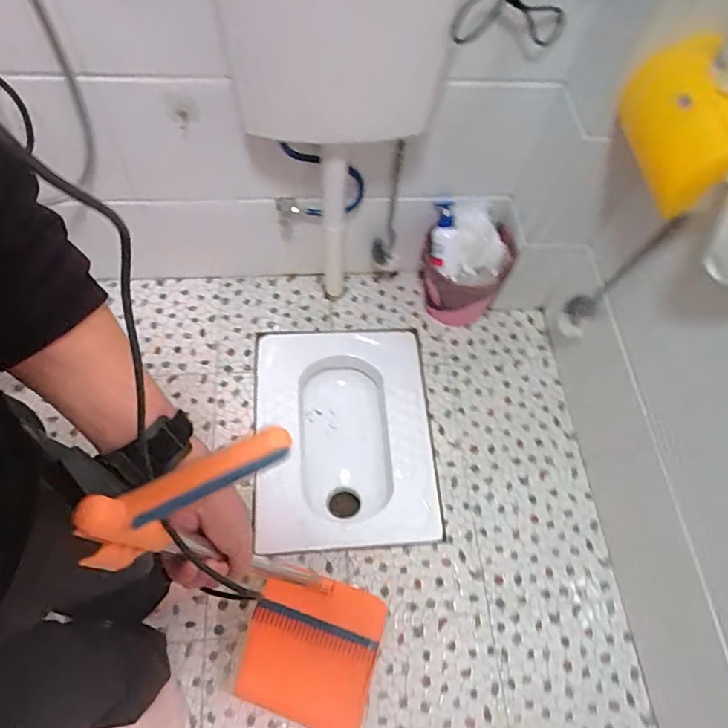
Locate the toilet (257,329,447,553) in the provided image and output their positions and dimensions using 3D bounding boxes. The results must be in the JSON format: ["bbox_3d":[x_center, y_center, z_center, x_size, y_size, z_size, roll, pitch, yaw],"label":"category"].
[{"bbox_3d":[-0.056,0.211,1.387,0.431,0.210,0.563,-2,64,-7],"label":"toilet"}]

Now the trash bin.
[{"bbox_3d":[0.250,-0.232,1.334,0.213,0.296,0.180,12,63,1],"label":"trash bin"}]

